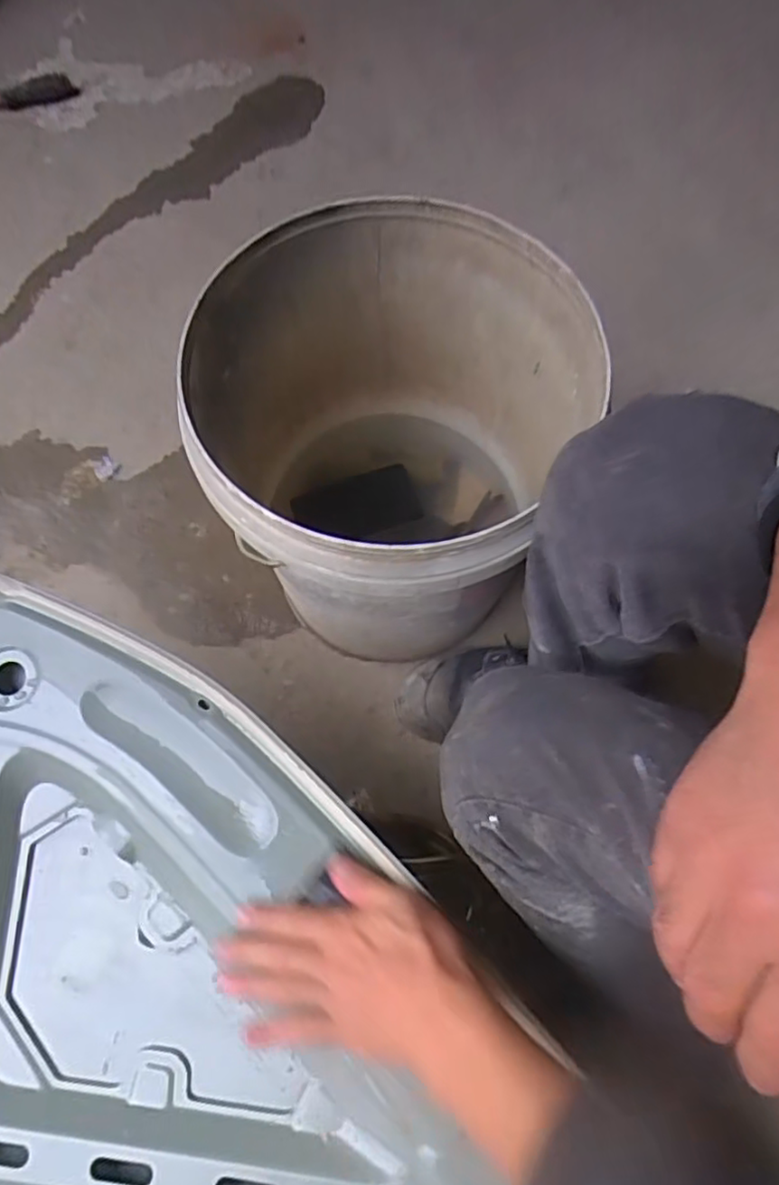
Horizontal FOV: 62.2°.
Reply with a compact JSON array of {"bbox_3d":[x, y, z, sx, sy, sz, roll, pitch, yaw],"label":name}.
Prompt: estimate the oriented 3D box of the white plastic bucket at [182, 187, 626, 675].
[{"bbox_3d":[-0.004,-0.127,0.597,0.288,0.310,0.310,0,71,0],"label":"white plastic bucket"}]

